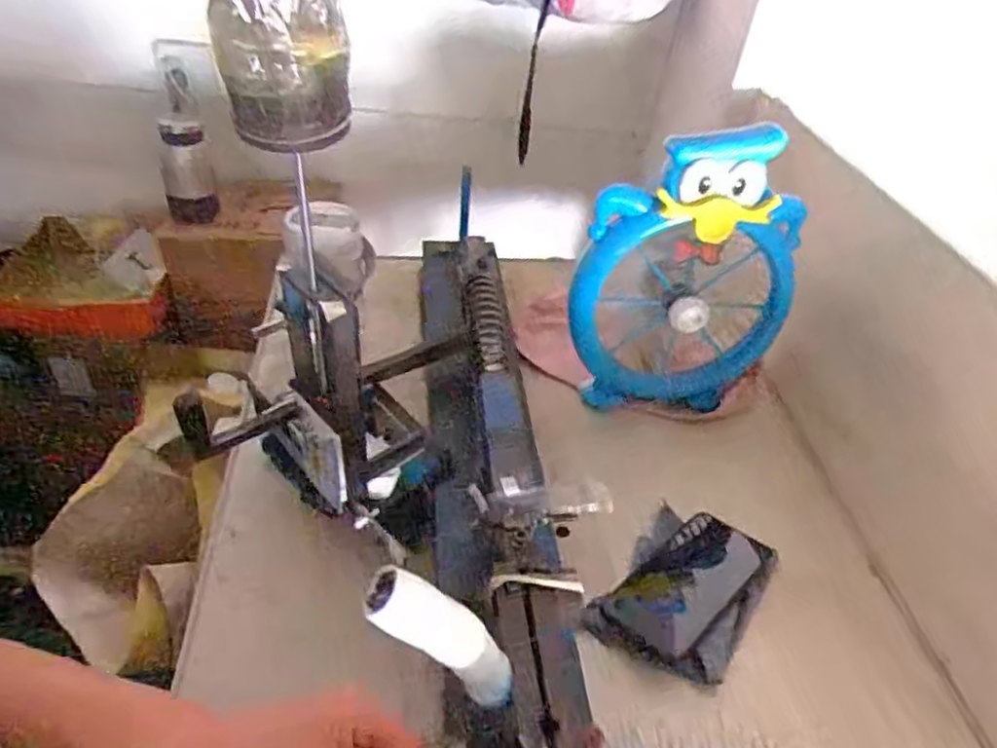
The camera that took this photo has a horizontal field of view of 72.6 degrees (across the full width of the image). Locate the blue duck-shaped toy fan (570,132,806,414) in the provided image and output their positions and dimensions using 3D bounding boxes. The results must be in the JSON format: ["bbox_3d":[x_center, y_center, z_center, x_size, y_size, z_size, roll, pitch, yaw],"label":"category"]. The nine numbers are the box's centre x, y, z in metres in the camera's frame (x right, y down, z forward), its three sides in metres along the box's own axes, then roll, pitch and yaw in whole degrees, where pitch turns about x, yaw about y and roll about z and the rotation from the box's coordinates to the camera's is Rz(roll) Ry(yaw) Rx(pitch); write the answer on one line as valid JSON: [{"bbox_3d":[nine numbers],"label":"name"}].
[{"bbox_3d":[0.192,-0.089,0.697,0.223,0.296,0.061,8,41,1],"label":"blue duck-shaped toy fan"}]

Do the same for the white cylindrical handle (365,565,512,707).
[{"bbox_3d":[-0.023,0.125,0.318,0.021,0.096,0.024,-25,30,30],"label":"white cylindrical handle"}]

